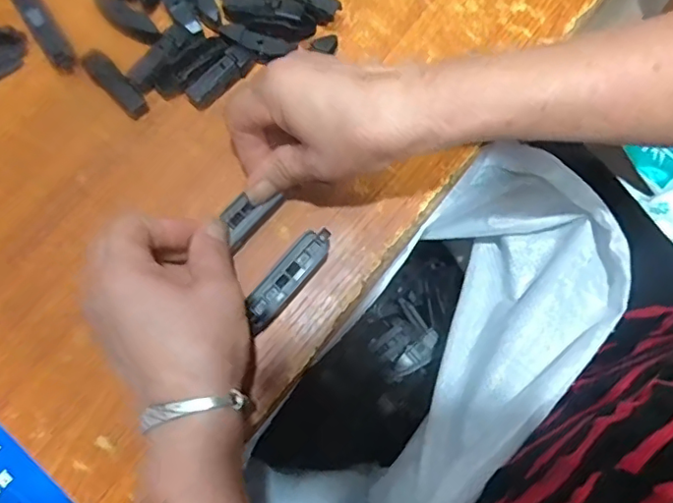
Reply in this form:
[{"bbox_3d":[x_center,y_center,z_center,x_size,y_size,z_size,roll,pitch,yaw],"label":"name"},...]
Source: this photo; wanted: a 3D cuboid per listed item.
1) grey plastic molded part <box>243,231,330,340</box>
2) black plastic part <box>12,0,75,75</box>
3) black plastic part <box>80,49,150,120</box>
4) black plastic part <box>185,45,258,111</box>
[{"bbox_3d":[-0.028,0.017,0.340,0.020,0.020,0.070,41,81,7],"label":"grey plastic molded part"},{"bbox_3d":[-0.198,-0.153,0.376,0.017,0.014,0.077,-33,81,-6],"label":"black plastic part"},{"bbox_3d":[-0.143,-0.108,0.362,0.016,0.008,0.054,-42,82,-8],"label":"black plastic part"},{"bbox_3d":[-0.074,-0.114,0.366,0.016,0.011,0.049,42,82,8],"label":"black plastic part"}]

